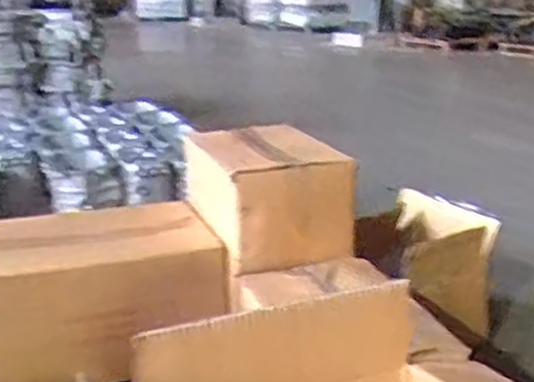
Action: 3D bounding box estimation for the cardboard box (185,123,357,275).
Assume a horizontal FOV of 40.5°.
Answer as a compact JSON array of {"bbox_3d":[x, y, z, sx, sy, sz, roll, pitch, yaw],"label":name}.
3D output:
[{"bbox_3d":[0.002,0.000,1.244,0.215,0.167,0.283,-5,16,-17],"label":"cardboard box"}]

